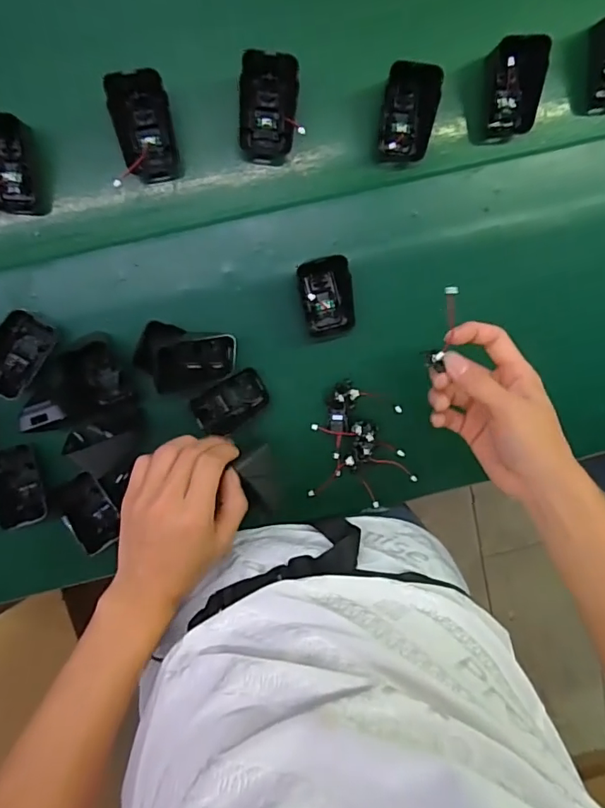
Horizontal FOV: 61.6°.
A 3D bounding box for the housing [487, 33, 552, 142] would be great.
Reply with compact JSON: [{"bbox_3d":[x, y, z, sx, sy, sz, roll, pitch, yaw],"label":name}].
[{"bbox_3d":[0.177,-0.262,0.422,0.045,0.043,0.064,-10,100,-4],"label":"housing"}]

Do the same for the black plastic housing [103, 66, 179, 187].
[{"bbox_3d":[-0.126,-0.219,0.406,0.046,0.024,0.077,-9,129,-6],"label":"black plastic housing"}]

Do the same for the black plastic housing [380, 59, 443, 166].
[{"bbox_3d":[0.087,-0.240,0.421,0.048,0.039,0.064,0,99,-6],"label":"black plastic housing"}]

